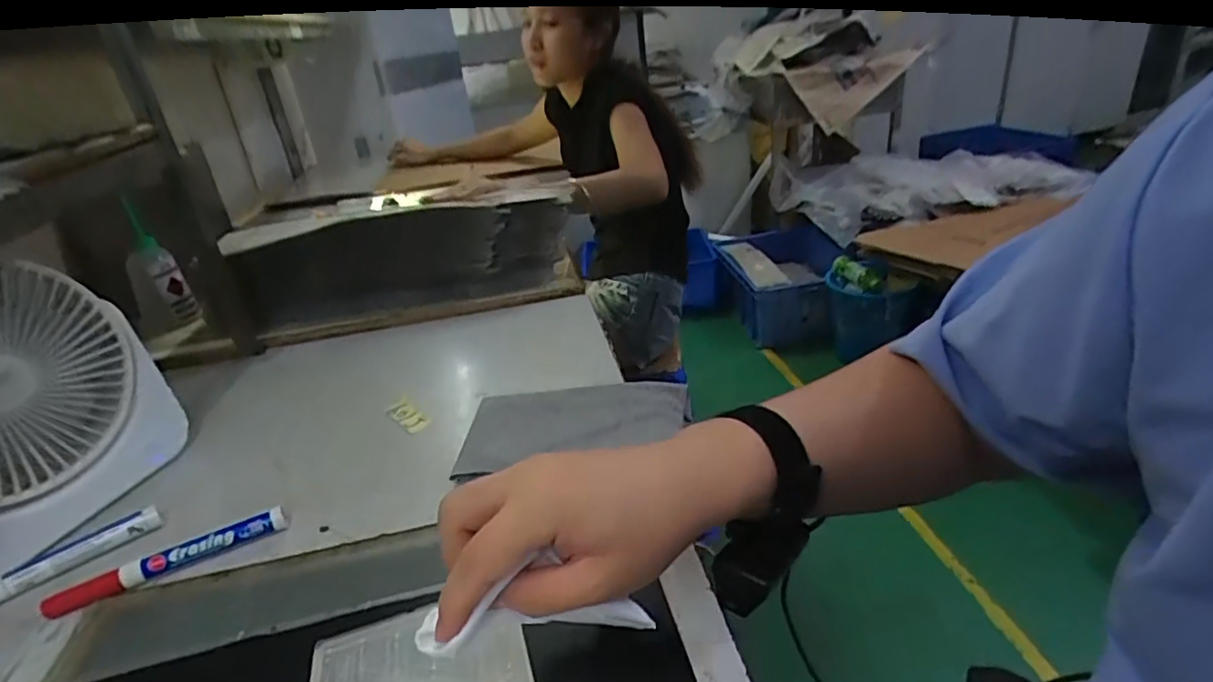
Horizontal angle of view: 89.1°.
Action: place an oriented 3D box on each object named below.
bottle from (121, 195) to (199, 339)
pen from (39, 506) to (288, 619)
[{"bbox_3d":[-0.599,-0.095,0.808,0.064,0.163,0.042,-28,34,-34],"label":"bottle"},{"bbox_3d":[-0.294,0.148,0.416,0.143,0.014,0.015,-18,30,-20],"label":"pen"}]

